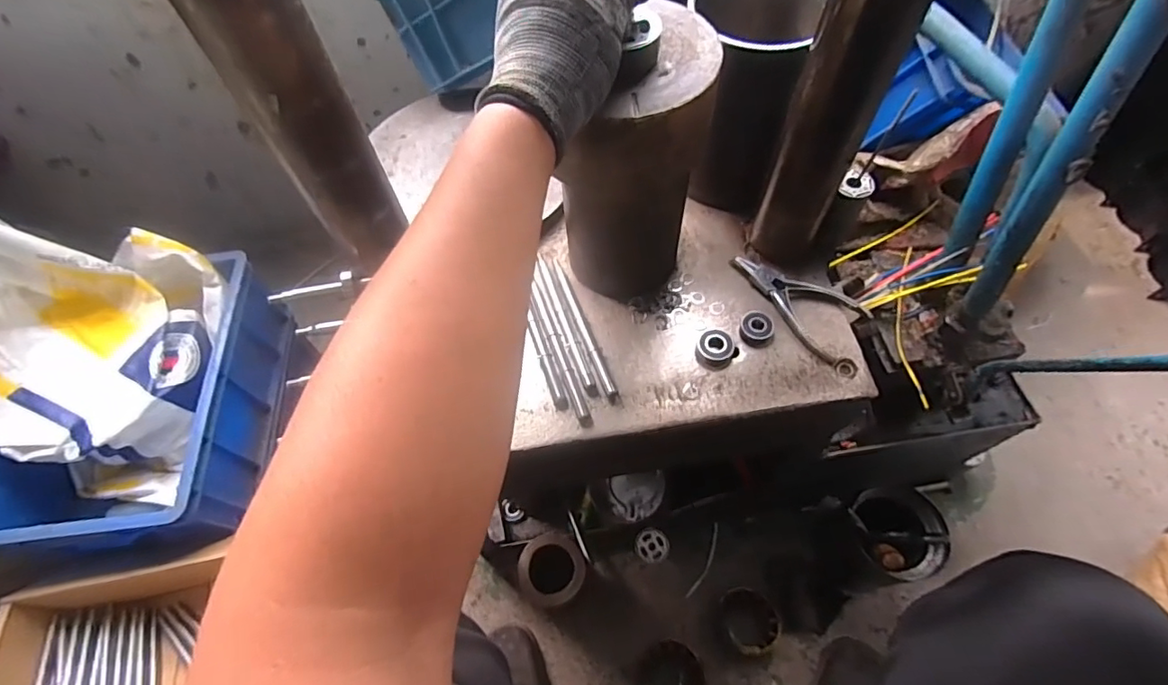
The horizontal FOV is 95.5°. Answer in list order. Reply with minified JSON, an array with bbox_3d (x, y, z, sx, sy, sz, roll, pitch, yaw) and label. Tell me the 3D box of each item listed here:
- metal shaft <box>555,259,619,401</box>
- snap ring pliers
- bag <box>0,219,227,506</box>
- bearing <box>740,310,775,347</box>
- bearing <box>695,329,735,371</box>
[{"bbox_3d":[-0.002,-0.019,0.515,0.011,0.006,0.166,-19,61,-8],"label":"metal shaft"},{"bbox_3d":[0.205,-0.042,0.523,0.131,0.011,0.071,35,68,21],"label":"snap ring pliers"},{"bbox_3d":[-0.675,0.007,0.714,0.273,0.238,0.331,7,61,7],"label":"bag"},{"bbox_3d":[0.167,-0.014,0.510,0.031,0.010,0.033,-1,60,2],"label":"bearing"},{"bbox_3d":[0.124,0.007,0.499,0.034,0.015,0.035,-1,60,2],"label":"bearing"}]

